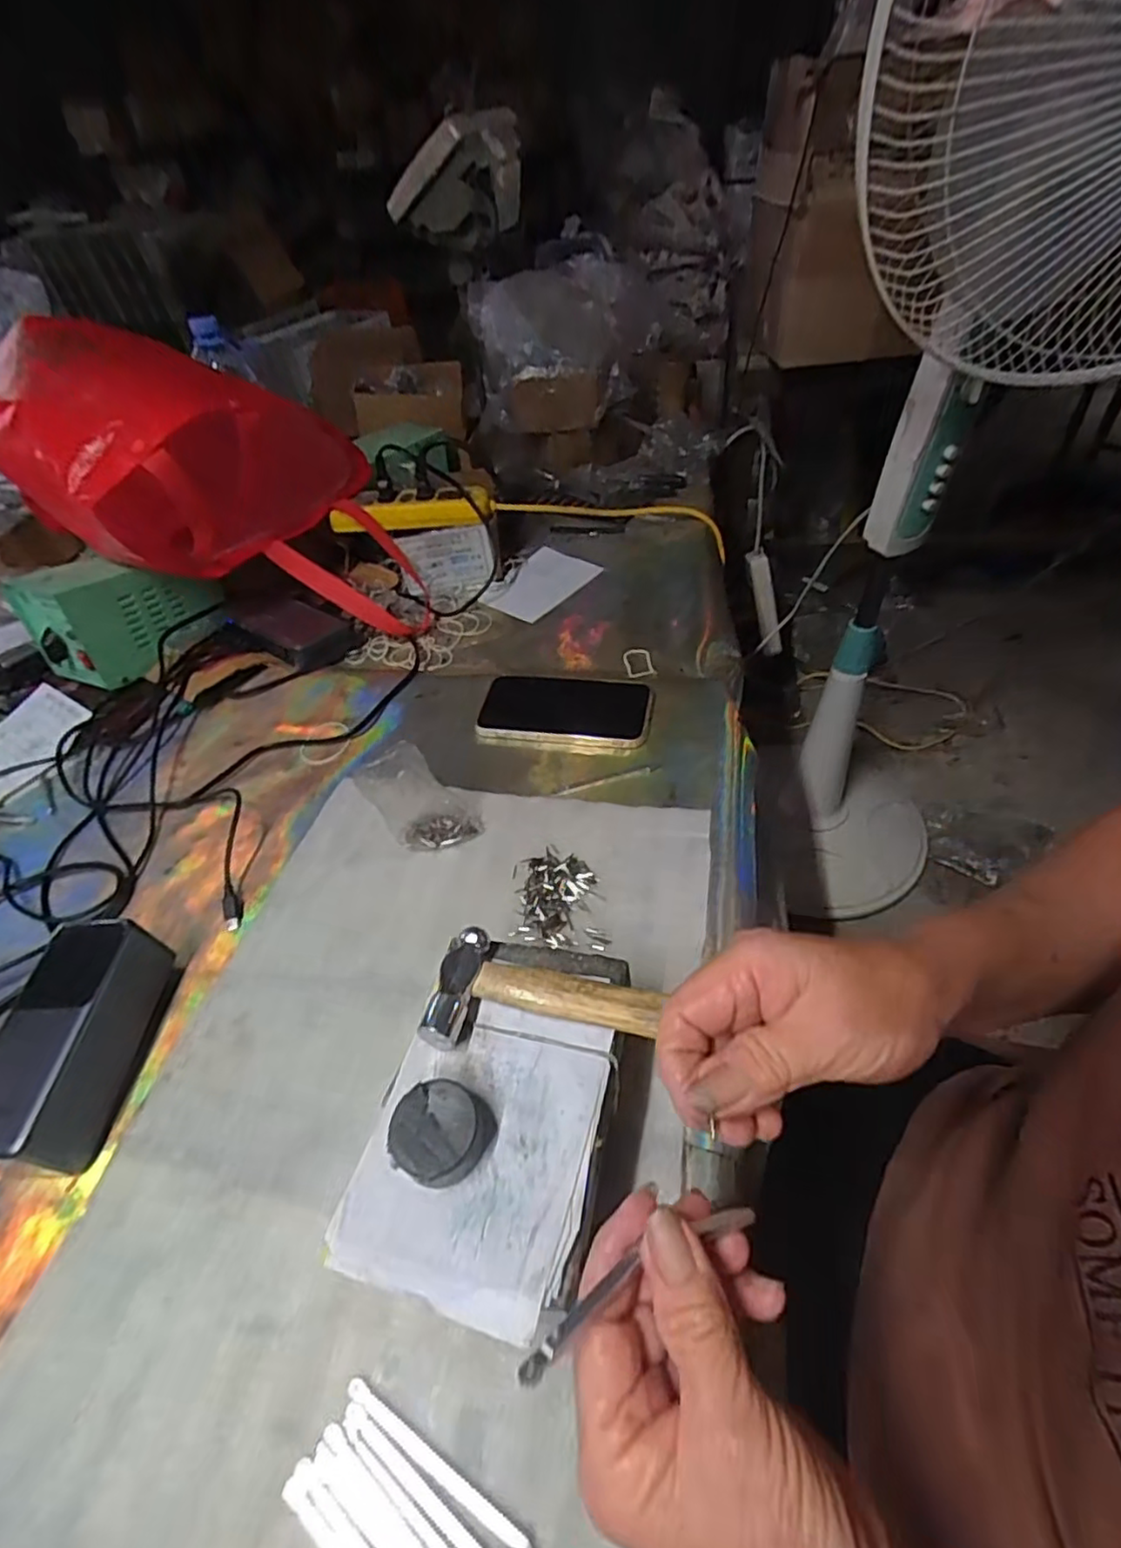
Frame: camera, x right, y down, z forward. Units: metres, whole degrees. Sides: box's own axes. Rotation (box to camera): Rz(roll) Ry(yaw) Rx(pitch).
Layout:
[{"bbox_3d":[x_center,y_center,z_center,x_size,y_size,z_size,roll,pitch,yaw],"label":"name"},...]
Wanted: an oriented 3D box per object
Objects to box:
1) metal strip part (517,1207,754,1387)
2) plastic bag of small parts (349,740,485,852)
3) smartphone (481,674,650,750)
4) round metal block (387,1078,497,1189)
[{"bbox_3d":[0.026,0.159,0.204,0.088,0.005,0.009,-15,55,-27],"label":"metal strip part"},{"bbox_3d":[-0.104,0.024,0.467,0.055,0.097,0.027,-28,45,10],"label":"plastic bag of small parts"},{"bbox_3d":[0.005,-0.056,0.581,0.150,0.016,0.075,7,47,13],"label":"smartphone"},{"bbox_3d":[-0.052,0.157,0.284,0.039,0.021,0.039,-3,46,3],"label":"round metal block"}]

